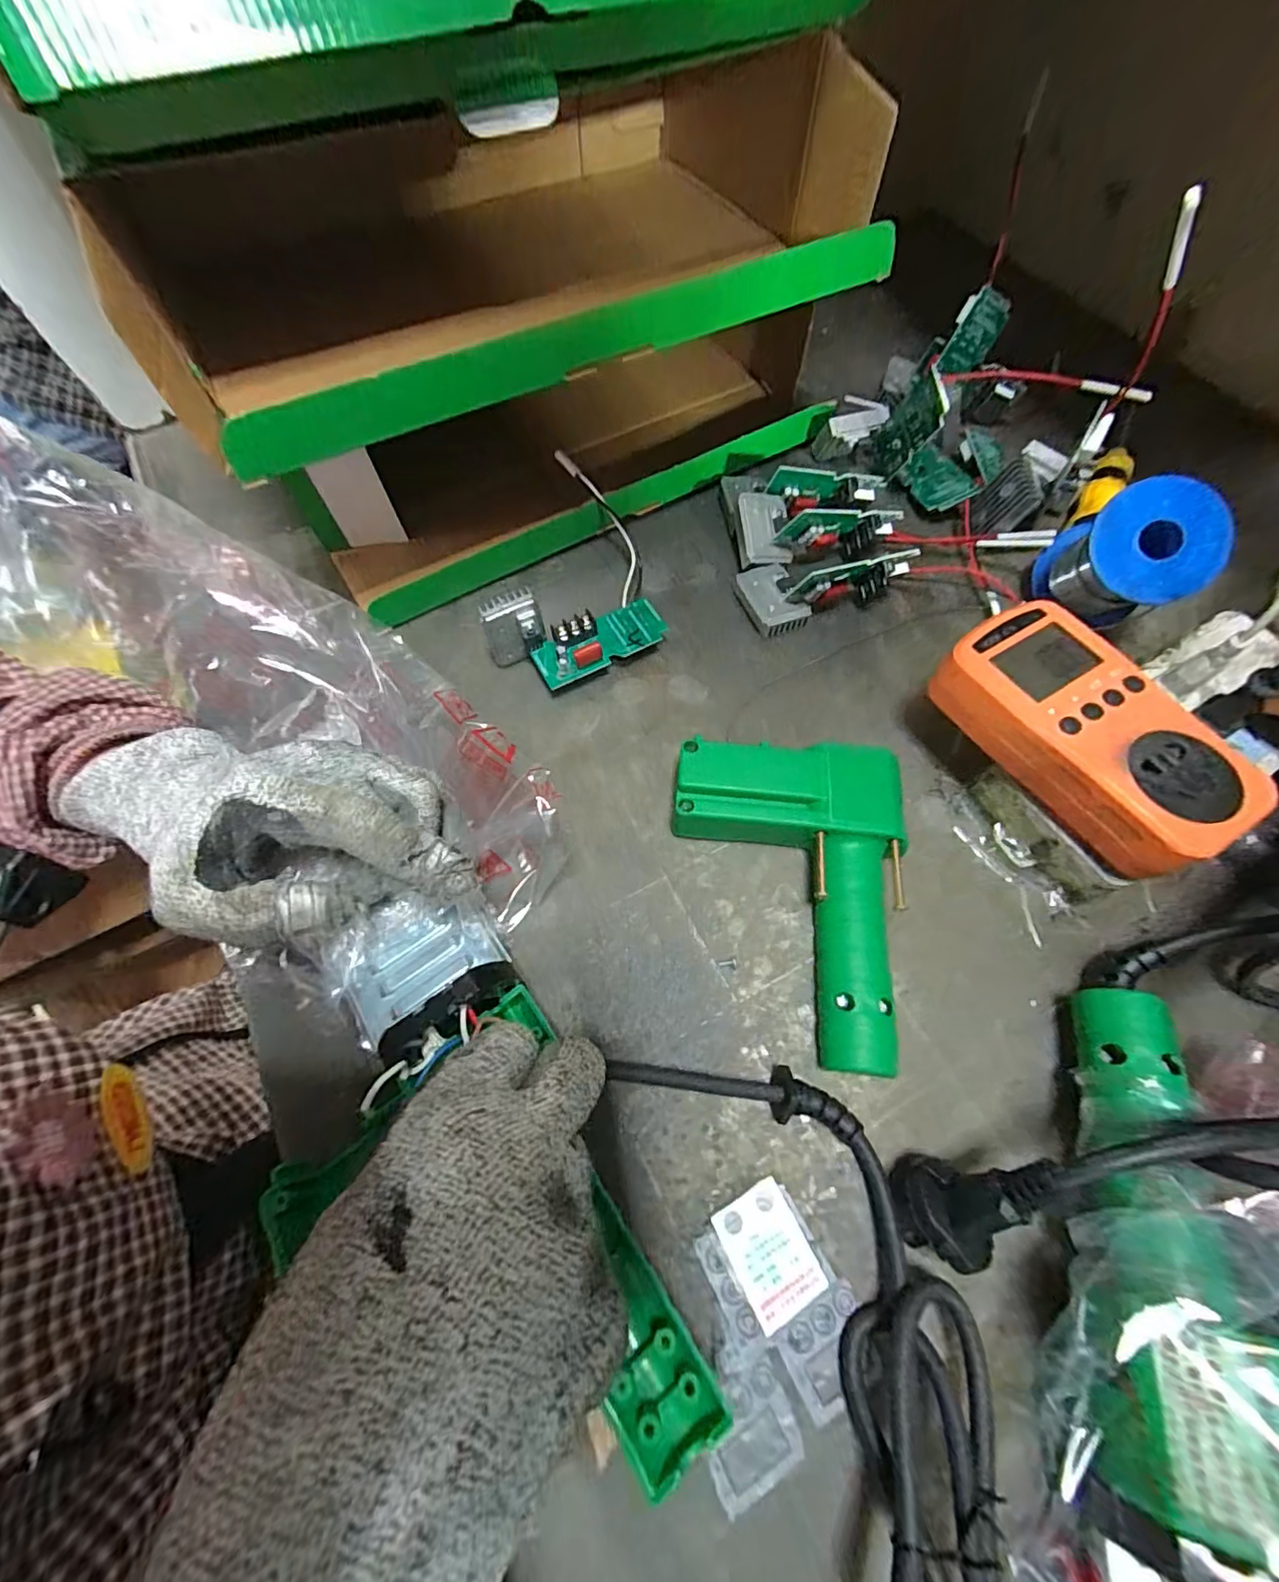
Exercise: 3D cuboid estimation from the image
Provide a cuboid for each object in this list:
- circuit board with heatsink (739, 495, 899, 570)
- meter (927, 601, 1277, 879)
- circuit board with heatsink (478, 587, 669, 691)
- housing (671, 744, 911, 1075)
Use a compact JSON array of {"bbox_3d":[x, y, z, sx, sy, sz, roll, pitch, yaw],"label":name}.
[{"bbox_3d":[0.110,-0.172,0.358,0.099,0.039,0.046,-9,66,-4],"label":"circuit board with heatsink"},{"bbox_3d":[0.200,-0.027,0.252,0.062,0.036,0.125,-32,68,-13],"label":"meter"},{"bbox_3d":[-0.034,-0.088,0.318,0.101,0.045,0.044,-15,67,-6],"label":"circuit board with heatsink"},{"bbox_3d":[0.069,0.048,0.262,0.105,0.029,0.144,4,66,2],"label":"housing"}]

